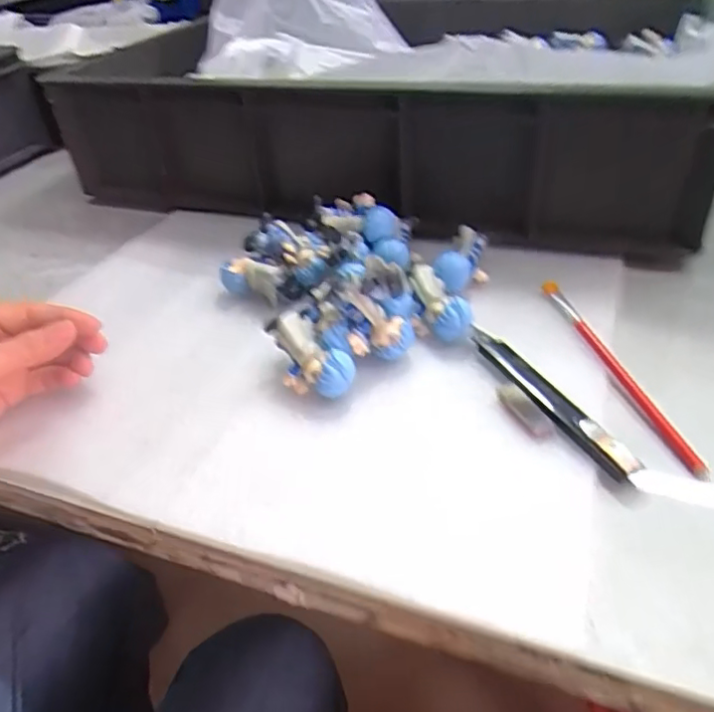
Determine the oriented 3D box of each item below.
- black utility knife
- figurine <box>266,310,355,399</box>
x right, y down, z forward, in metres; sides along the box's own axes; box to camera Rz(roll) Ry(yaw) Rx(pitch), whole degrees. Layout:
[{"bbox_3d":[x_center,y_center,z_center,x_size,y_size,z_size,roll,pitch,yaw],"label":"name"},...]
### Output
[{"bbox_3d":[0.104,0.019,0.338,0.020,0.009,0.127,-20,41,-18],"label":"black utility knife"},{"bbox_3d":[-0.029,-0.001,0.356,0.032,0.034,0.067,-31,58,-27],"label":"figurine"}]

